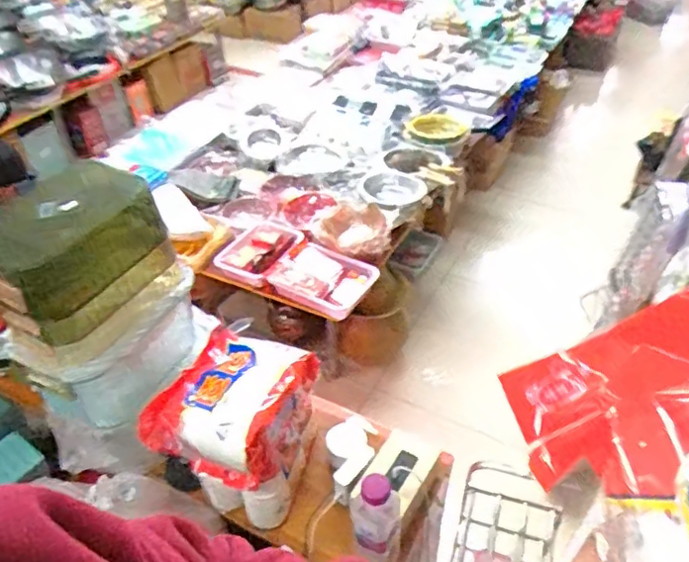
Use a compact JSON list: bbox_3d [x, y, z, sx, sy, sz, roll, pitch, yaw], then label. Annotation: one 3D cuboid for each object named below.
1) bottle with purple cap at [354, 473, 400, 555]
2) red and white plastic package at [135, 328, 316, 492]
[{"bbox_3d":[0.042,0.307,0.786,0.057,0.122,0.047,4,42,7],"label":"bottle with purple cap"},{"bbox_3d":[-0.165,0.195,0.904,0.185,0.128,0.214,15,44,20],"label":"red and white plastic package"}]

